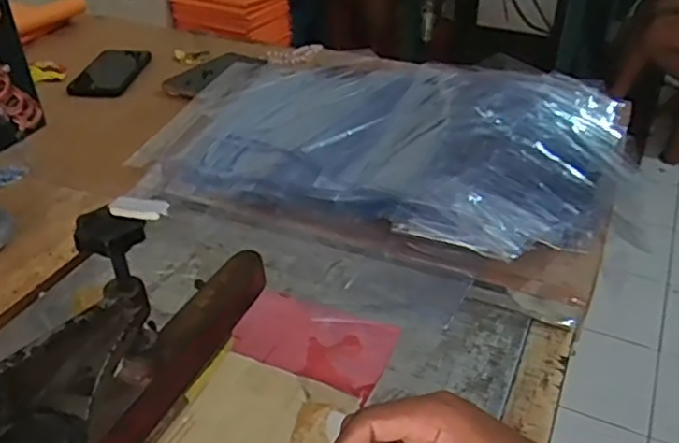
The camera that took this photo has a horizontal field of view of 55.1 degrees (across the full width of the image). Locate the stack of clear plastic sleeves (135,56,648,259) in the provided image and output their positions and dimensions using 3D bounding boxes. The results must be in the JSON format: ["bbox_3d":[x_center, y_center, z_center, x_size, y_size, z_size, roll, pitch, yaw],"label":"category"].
[{"bbox_3d":[0.060,-0.120,0.778,0.539,0.053,0.412,13,38,18],"label":"stack of clear plastic sleeves"}]

